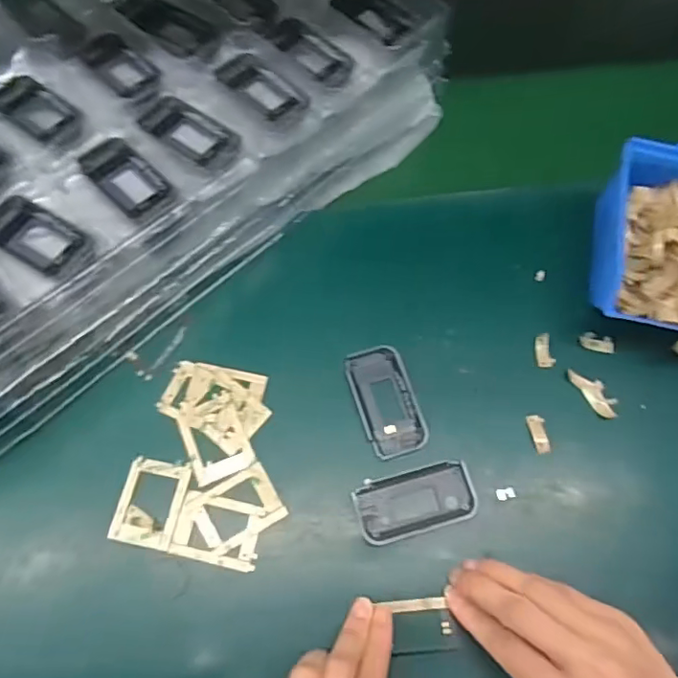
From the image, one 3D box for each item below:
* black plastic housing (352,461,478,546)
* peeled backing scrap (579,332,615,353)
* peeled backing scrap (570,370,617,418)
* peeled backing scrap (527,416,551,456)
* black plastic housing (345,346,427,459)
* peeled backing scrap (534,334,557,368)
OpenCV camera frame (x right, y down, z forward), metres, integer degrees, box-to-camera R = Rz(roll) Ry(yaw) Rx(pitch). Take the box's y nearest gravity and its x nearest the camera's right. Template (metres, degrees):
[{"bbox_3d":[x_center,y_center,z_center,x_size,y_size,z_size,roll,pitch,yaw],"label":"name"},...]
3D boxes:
[{"bbox_3d":[0.049,0.103,0.345,0.075,0.008,0.039,-13,66,-5],"label":"black plastic housing"},{"bbox_3d":[0.187,0.002,0.390,0.024,0.004,0.014,13,67,6],"label":"peeled backing scrap"},{"bbox_3d":[0.179,0.036,0.377,0.017,0.004,0.040,-30,69,-12],"label":"peeled backing scrap"},{"bbox_3d":[0.136,0.064,0.366,0.011,0.004,0.026,-9,66,-4],"label":"peeled backing scrap"},{"bbox_3d":[0.032,0.042,0.371,0.039,0.008,0.074,-17,67,-7],"label":"black plastic housing"},{"bbox_3d":[0.148,0.008,0.388,0.012,0.004,0.025,-3,66,-1],"label":"peeled backing scrap"}]

